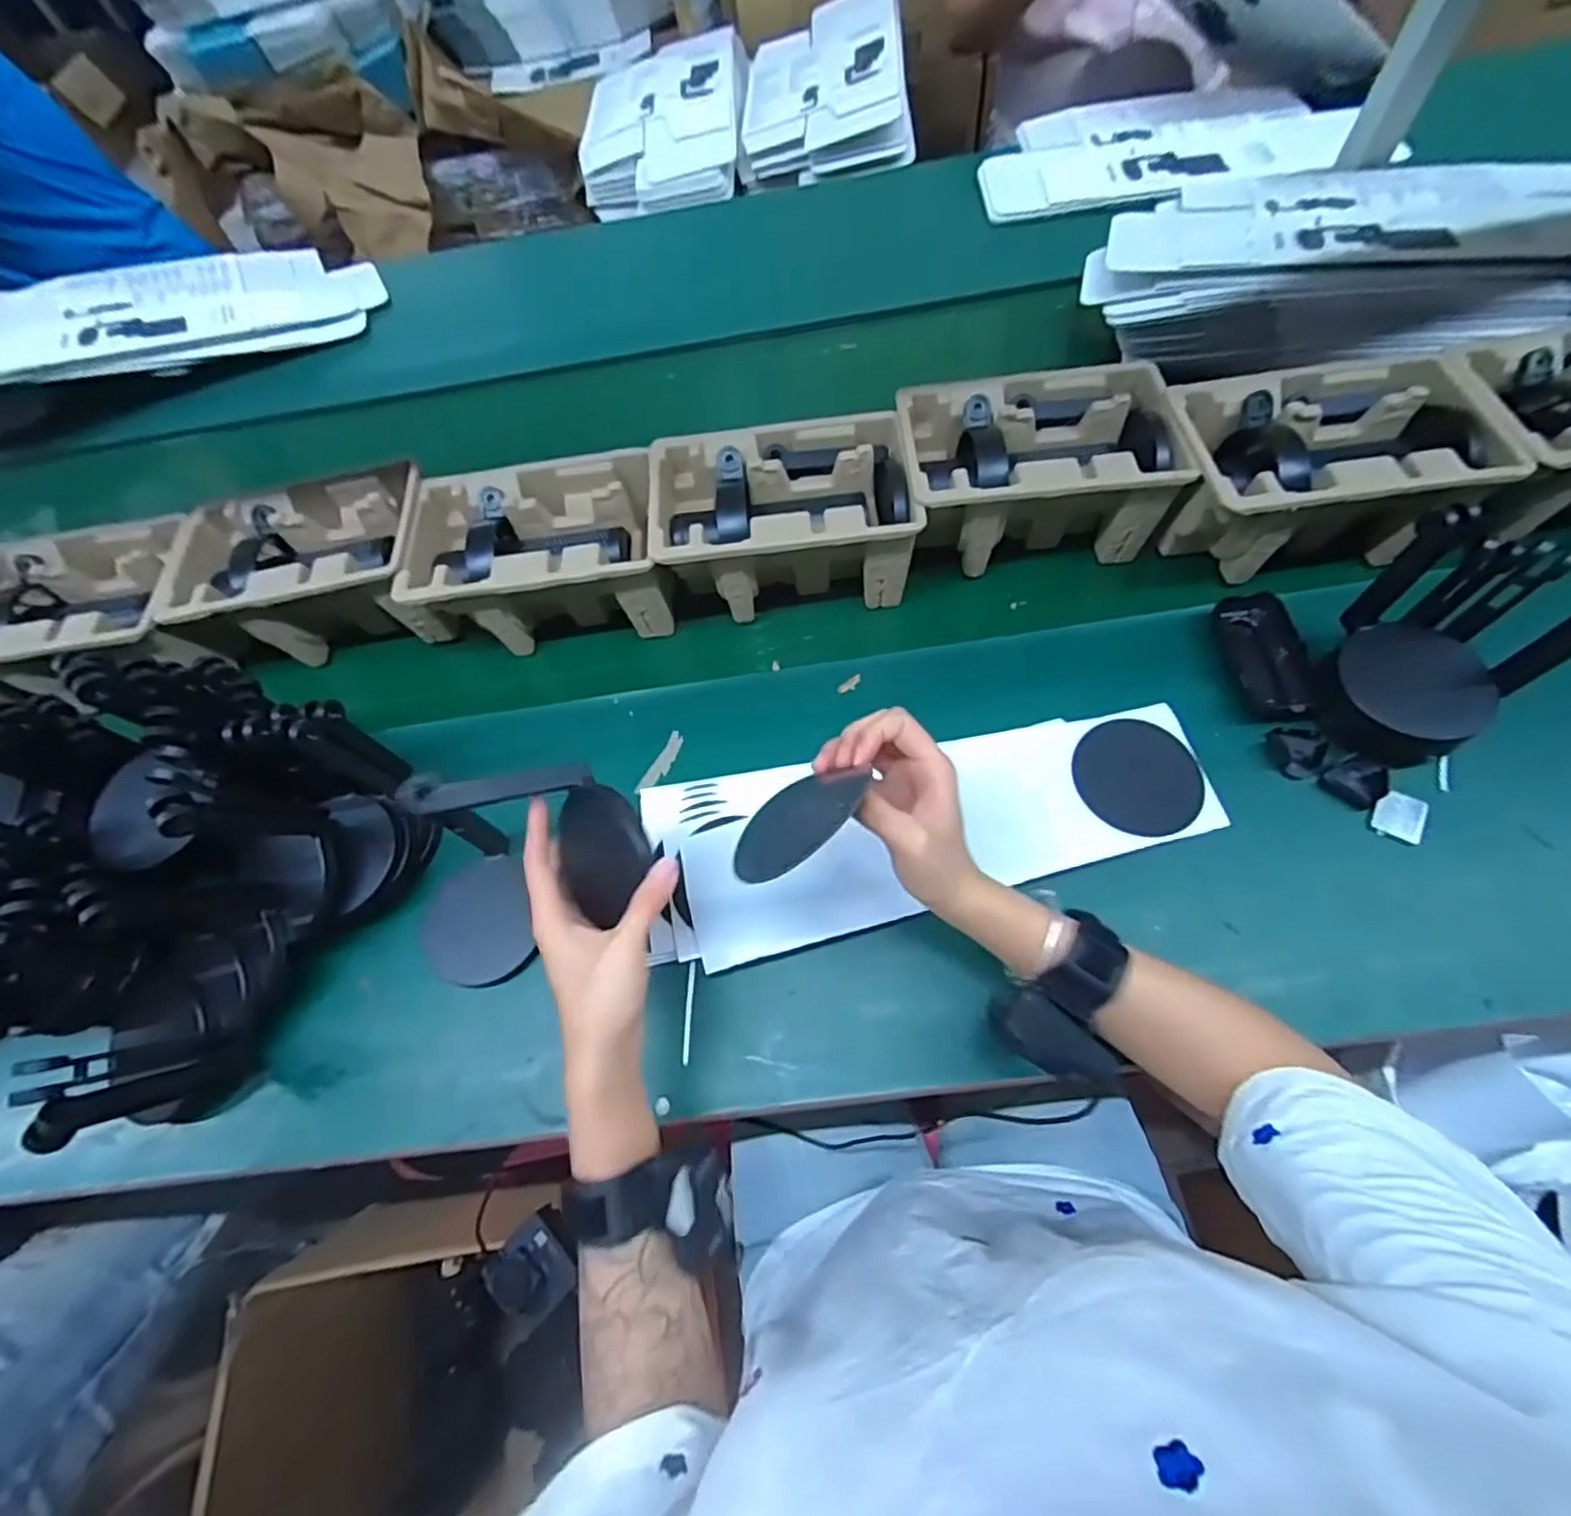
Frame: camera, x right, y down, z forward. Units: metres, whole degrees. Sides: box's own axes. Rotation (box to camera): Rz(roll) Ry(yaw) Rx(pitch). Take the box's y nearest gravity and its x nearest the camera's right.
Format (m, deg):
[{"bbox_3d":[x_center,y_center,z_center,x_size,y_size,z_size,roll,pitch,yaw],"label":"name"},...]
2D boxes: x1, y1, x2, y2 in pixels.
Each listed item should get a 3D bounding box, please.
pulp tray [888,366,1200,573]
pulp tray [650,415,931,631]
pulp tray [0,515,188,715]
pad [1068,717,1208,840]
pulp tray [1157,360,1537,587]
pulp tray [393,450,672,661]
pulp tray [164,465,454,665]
[{"bbox_3d":[0.213,-0.252,0.597,0.221,0.098,0.144,-3,61,1],"label":"pulp tray"},{"bbox_3d":[-0.002,-0.207,0.610,0.216,0.115,0.141,-5,61,0],"label":"pulp tray"},{"bbox_3d":[-0.669,-0.135,0.633,0.245,0.078,0.149,-5,61,0],"label":"pulp tray"},{"bbox_3d":[0.264,0.013,0.500,0.093,0.006,0.088,2,69,-5],"label":"pad"},{"bbox_3d":[0.433,-0.237,0.559,0.223,0.098,0.147,-7,61,0],"label":"pulp tray"},{"bbox_3d":[-0.220,-0.185,0.618,0.216,0.095,0.146,-6,61,0],"label":"pulp tray"},{"bbox_3d":[-0.441,-0.174,0.641,0.230,0.114,0.145,-6,61,0],"label":"pulp tray"}]

